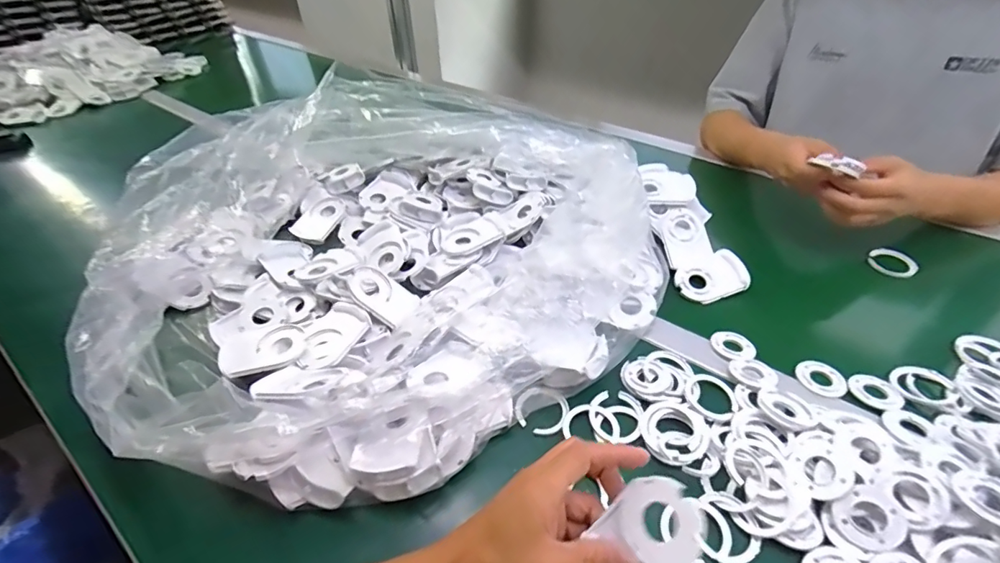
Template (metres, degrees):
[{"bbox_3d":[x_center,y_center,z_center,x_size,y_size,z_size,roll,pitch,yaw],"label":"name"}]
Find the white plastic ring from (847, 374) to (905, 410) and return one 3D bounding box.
[{"bbox_3d":[0.363,0.106,0.454,0.039,0.004,0.044,-19,44,-18],"label":"white plastic ring"}]

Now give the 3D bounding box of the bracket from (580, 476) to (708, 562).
[{"bbox_3d":[0.092,0.165,0.302,0.079,0.010,0.057,-52,41,6],"label":"bracket"}]

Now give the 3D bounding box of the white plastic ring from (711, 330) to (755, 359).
[{"bbox_3d":[0.250,0.068,0.506,0.041,0.004,0.040,-1,41,1],"label":"white plastic ring"}]

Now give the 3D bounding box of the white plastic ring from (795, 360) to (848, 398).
[{"bbox_3d":[0.322,0.097,0.471,0.042,0.006,0.041,-1,41,1],"label":"white plastic ring"}]

